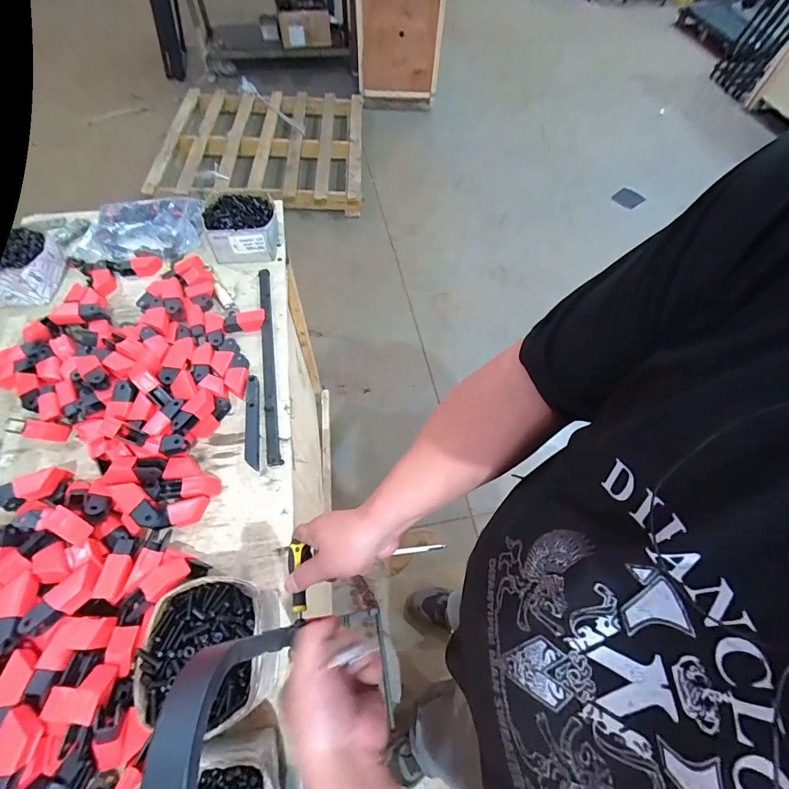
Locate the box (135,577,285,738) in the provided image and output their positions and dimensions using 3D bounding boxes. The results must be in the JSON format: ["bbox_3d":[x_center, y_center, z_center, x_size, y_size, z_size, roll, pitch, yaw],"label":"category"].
[{"bbox_3d":[-0.224,0.324,0.490,0.161,0.085,0.159,8,60,2],"label":"box"}]

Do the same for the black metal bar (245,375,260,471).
[{"bbox_3d":[-0.256,0.044,0.689,0.025,0.010,0.182,-8,61,-8],"label":"black metal bar"}]

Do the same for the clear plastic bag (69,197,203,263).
[{"bbox_3d":[-0.632,-0.428,0.971,0.295,0.031,0.231,-3,60,-4],"label":"clear plastic bag"}]

